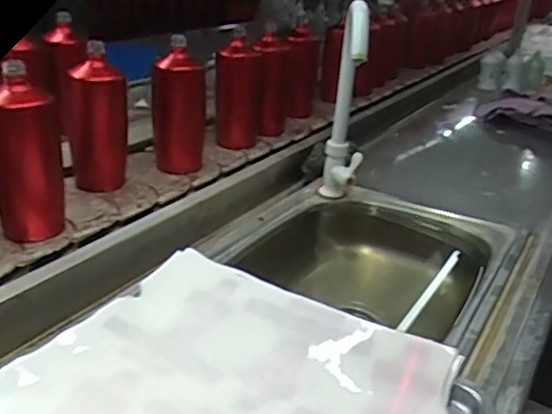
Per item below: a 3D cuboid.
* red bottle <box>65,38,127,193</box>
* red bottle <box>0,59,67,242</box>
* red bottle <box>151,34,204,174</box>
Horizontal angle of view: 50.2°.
[{"bbox_3d":[-0.255,-0.122,0.854,0.063,0.196,0.069,16,30,23],"label":"red bottle"},{"bbox_3d":[-0.303,-0.061,0.714,0.064,0.192,0.071,22,32,31],"label":"red bottle"},{"bbox_3d":[-0.161,-0.164,0.964,0.080,0.194,0.084,-2,28,-10],"label":"red bottle"}]

